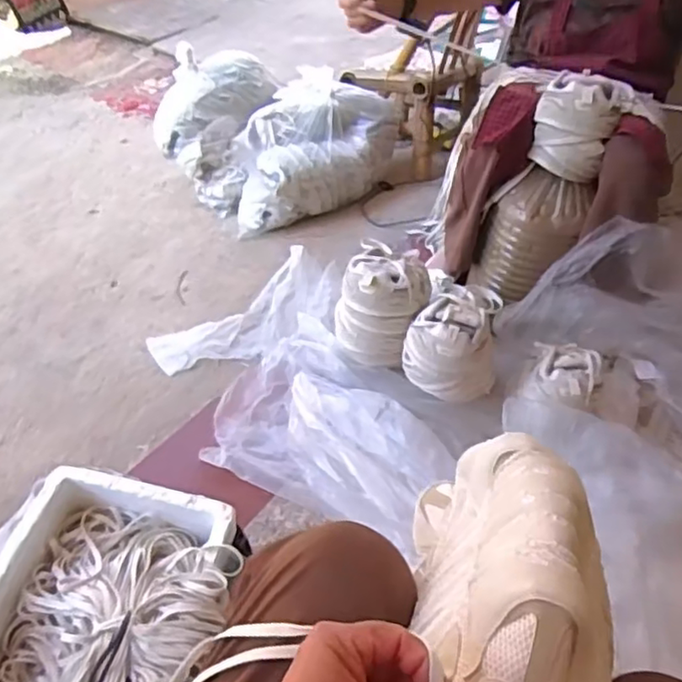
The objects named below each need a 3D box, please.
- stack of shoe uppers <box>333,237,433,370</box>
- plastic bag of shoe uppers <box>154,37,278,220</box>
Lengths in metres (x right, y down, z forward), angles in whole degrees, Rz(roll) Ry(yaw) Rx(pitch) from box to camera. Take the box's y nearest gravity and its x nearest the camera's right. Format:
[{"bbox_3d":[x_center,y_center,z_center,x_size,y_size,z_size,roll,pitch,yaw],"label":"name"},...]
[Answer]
[{"bbox_3d":[0.074,-0.053,1.177,0.162,0.238,0.139,7,45,1],"label":"stack of shoe uppers"},{"bbox_3d":[-0.337,-0.582,1.737,0.253,0.303,0.333,16,46,10],"label":"plastic bag of shoe uppers"}]

